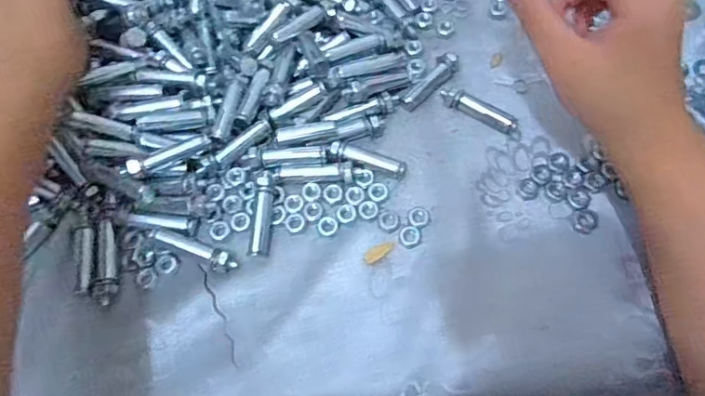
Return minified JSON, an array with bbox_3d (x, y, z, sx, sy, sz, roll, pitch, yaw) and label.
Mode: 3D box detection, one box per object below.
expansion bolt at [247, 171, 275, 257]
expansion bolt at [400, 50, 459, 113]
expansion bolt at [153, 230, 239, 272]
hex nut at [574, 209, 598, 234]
[{"bbox_3d":[-0.057,0.009,0.341,0.013,0.008,0.054,11,77,-26],"label":"expansion bolt"},{"bbox_3d":[0.054,-0.082,0.377,0.014,0.012,0.051,41,74,18],"label":"expansion bolt"},{"bbox_3d":[-0.098,0.031,0.334,0.056,0.011,0.012,24,69,13],"label":"expansion bolt"},{"bbox_3d":[0.145,0.014,0.333,0.017,0.004,0.013,-42,71,-15],"label":"hex nut"}]

